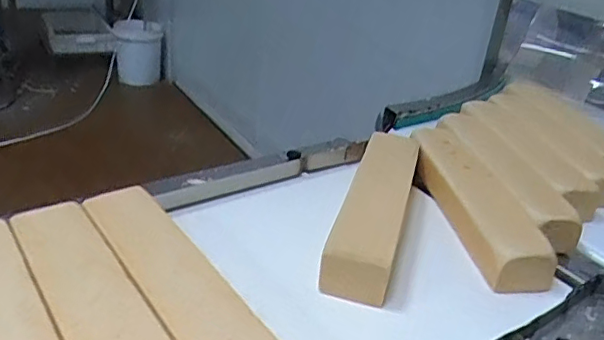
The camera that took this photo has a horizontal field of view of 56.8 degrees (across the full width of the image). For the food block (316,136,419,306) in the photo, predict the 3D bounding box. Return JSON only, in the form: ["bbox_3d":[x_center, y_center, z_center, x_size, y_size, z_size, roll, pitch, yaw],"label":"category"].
[{"bbox_3d":[0.103,0.038,0.752,0.075,0.048,0.332,13,28,11],"label":"food block"}]

